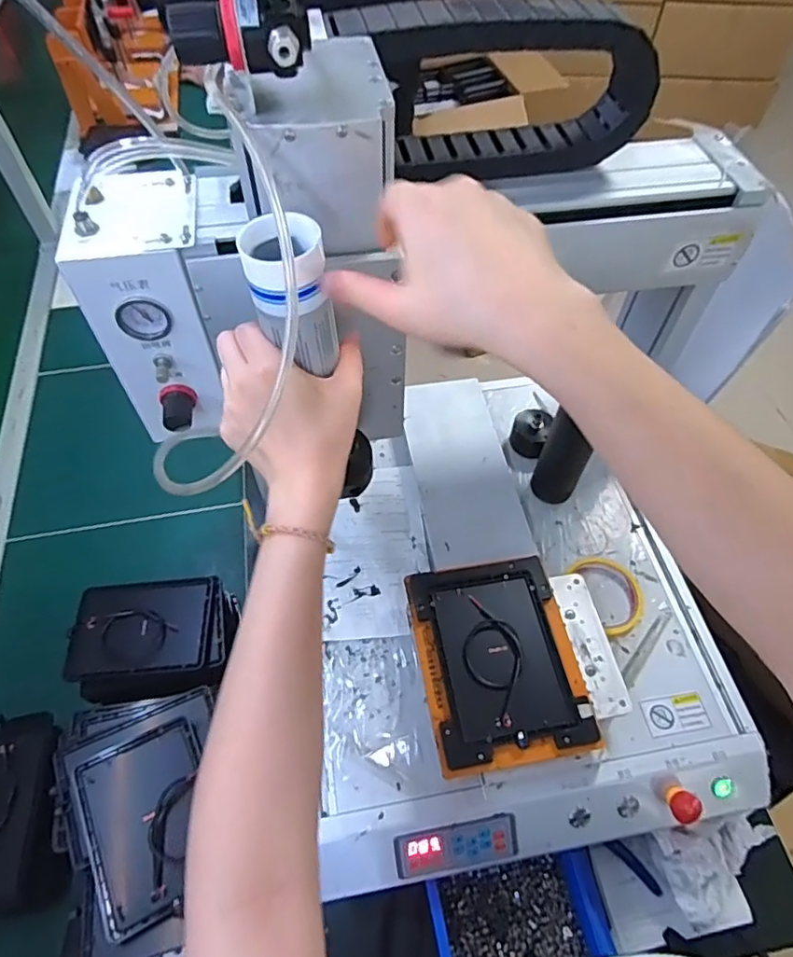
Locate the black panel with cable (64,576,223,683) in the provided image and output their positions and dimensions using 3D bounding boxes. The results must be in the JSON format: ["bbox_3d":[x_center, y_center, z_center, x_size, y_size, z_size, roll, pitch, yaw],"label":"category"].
[{"bbox_3d":[-0.305,0.179,0.702,0.173,0.021,0.110,-7,65,-1],"label":"black panel with cable"}]

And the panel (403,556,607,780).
[{"bbox_3d":[0.100,0.175,0.572,0.151,0.020,0.195,-8,56,-6],"label":"panel"}]

